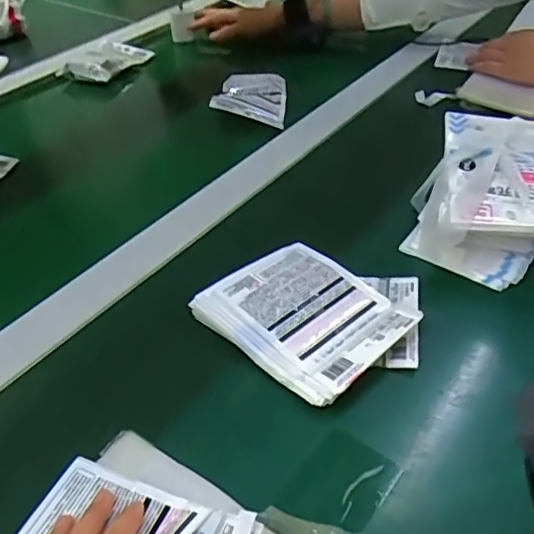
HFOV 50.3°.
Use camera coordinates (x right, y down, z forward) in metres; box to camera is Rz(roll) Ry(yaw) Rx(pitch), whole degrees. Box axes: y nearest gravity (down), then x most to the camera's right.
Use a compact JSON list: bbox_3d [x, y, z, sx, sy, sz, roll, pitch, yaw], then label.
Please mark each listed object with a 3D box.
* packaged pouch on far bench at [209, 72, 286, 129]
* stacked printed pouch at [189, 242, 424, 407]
[{"bbox_3d":[-0.020,-0.233,0.767,0.094,0.025,0.124,11,45,-5],"label":"packaged pouch on far bench"},{"bbox_3d":[0.031,0.040,0.465,0.115,0.025,0.146,-35,52,-30],"label":"stacked printed pouch"}]

